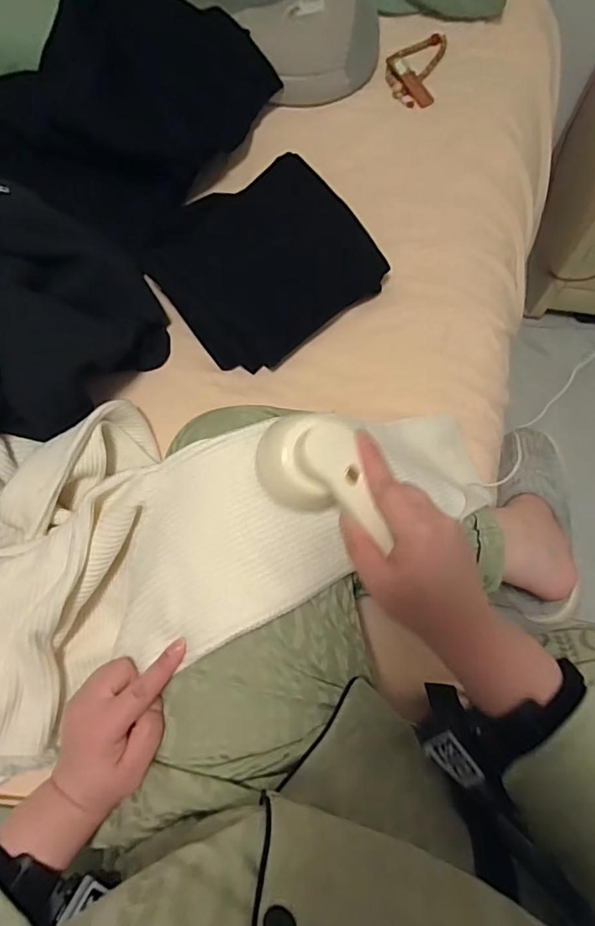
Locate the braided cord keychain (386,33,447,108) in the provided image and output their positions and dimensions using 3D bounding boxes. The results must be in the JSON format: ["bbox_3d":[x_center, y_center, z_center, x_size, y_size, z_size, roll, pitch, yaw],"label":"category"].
[{"bbox_3d":[0.191,-0.651,0.809,0.085,0.022,0.157,13,73,6],"label":"braided cord keychain"}]

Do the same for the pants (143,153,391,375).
[{"bbox_3d":[-0.057,-0.287,0.664,0.259,0.063,0.281,-37,74,-10],"label":"pants"}]

